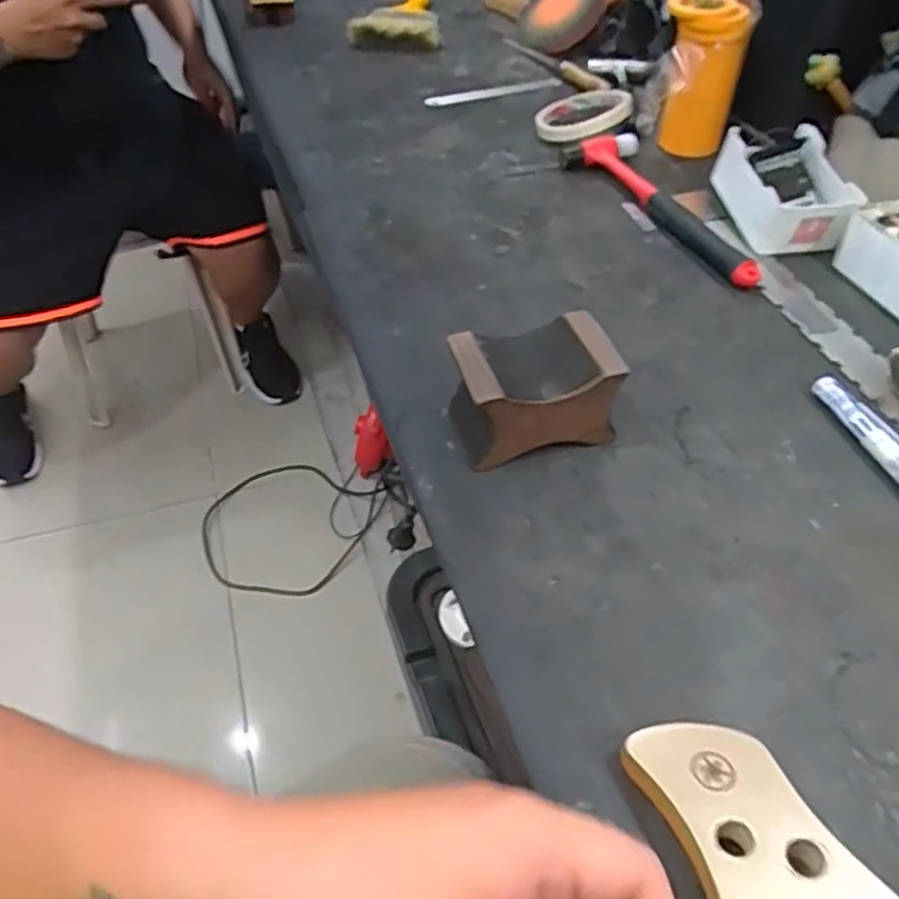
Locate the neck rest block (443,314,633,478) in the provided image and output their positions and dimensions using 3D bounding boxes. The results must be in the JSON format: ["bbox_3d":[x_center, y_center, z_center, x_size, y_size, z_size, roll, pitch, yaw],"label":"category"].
[{"bbox_3d":[0.051,-0.036,0.455,0.092,0.063,0.061,-12,47,-10],"label":"neck rest block"}]

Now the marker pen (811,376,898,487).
[{"bbox_3d":[0.264,0.003,0.446,0.016,0.016,0.131,-13,47,-11],"label":"marker pen"}]

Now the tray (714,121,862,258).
[{"bbox_3d":[0.286,-0.216,0.631,0.083,0.063,0.107,-9,47,-7],"label":"tray"}]

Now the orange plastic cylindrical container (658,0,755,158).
[{"bbox_3d":[0.240,-0.353,0.708,0.072,0.135,0.061,11,48,12],"label":"orange plastic cylindrical container"}]

